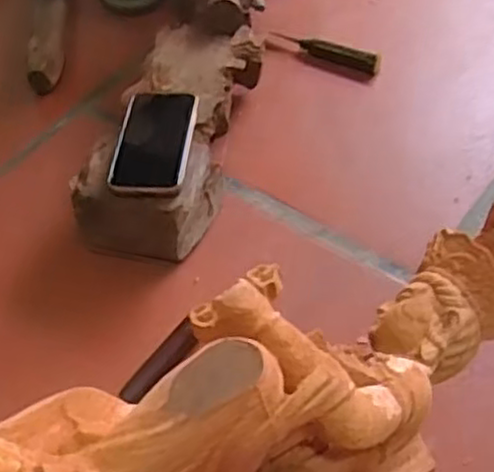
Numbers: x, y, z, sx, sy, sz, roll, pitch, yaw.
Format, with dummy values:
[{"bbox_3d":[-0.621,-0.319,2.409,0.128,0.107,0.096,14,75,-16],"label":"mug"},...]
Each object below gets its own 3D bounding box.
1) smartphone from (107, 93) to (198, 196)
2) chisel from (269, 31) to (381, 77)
[{"bbox_3d":[-0.098,-0.106,0.769,0.080,0.010,0.162,0,48,8],"label":"smartphone"},{"bbox_3d":[0.102,-0.252,0.961,0.162,0.026,0.024,28,60,22],"label":"chisel"}]

